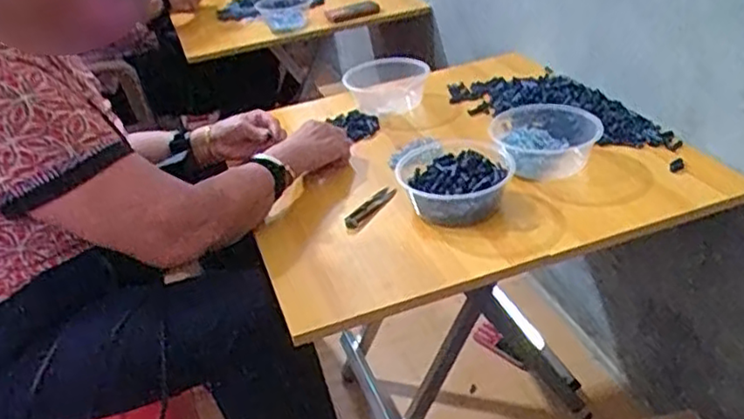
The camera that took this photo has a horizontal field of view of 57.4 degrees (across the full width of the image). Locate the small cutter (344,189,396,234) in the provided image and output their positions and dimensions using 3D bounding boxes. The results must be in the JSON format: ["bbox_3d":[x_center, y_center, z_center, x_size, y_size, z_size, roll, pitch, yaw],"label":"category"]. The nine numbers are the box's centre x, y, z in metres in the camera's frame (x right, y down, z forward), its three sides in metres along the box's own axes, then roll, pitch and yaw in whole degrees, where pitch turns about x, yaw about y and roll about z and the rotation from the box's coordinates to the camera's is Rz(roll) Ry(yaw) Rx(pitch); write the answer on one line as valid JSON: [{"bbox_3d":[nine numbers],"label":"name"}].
[{"bbox_3d":[-0.003,0.000,0.918,0.028,0.012,0.103,17,40,33],"label":"small cutter"}]

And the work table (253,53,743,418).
[{"bbox_3d":[0.129,0.133,1.139,0.583,0.531,0.596,-16,33,-13],"label":"work table"}]

